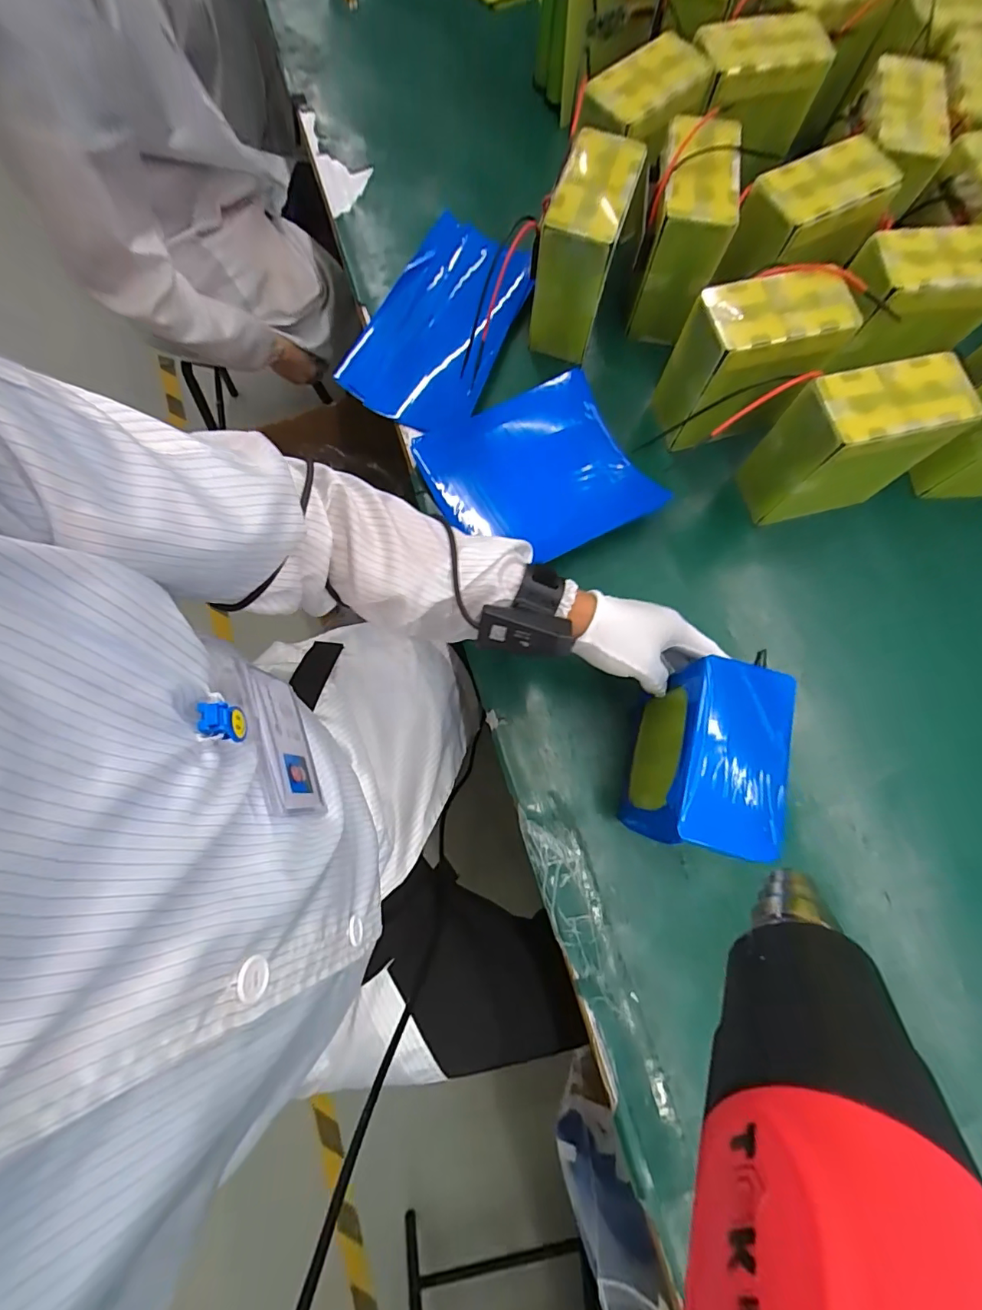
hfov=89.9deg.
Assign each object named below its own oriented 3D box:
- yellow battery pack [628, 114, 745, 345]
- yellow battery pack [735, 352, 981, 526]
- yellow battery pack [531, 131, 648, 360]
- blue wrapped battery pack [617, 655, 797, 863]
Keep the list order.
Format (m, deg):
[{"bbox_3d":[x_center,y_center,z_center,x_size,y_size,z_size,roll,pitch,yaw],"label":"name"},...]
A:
[{"bbox_3d":[0.216,-0.479,0.567,0.080,0.144,0.136,9,77,1],"label":"yellow battery pack"},{"bbox_3d":[0.360,-0.210,0.518,0.152,0.160,0.077,-12,77,-4],"label":"yellow battery pack"},{"bbox_3d":[0.104,-0.456,0.562,0.078,0.144,0.140,20,77,4],"label":"yellow battery pack"},{"bbox_3d":[0.174,0.084,0.404,0.093,0.107,0.139,13,77,2],"label":"blue wrapped battery pack"}]

